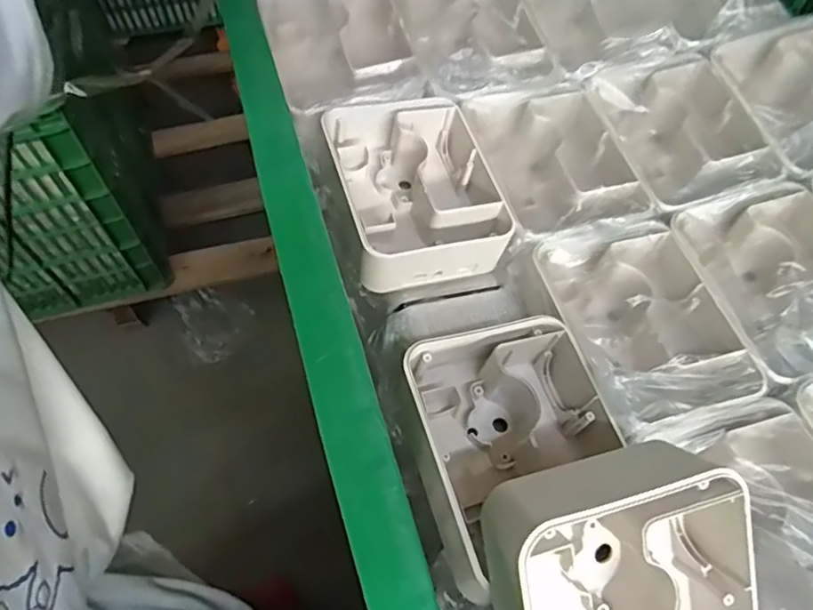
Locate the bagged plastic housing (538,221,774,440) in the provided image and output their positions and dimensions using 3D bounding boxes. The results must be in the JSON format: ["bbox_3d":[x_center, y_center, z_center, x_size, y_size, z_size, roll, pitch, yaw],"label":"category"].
[{"bbox_3d":[0.140,0.014,0.356,0.097,0.048,0.127,-9,61,-8],"label":"bagged plastic housing"}]

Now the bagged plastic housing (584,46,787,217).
[{"bbox_3d":[0.195,-0.121,0.435,0.098,0.041,0.126,-13,62,-10],"label":"bagged plastic housing"}]

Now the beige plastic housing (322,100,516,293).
[{"bbox_3d":[0.008,-0.076,0.403,0.100,0.046,0.125,-13,62,-10],"label":"beige plastic housing"}]

